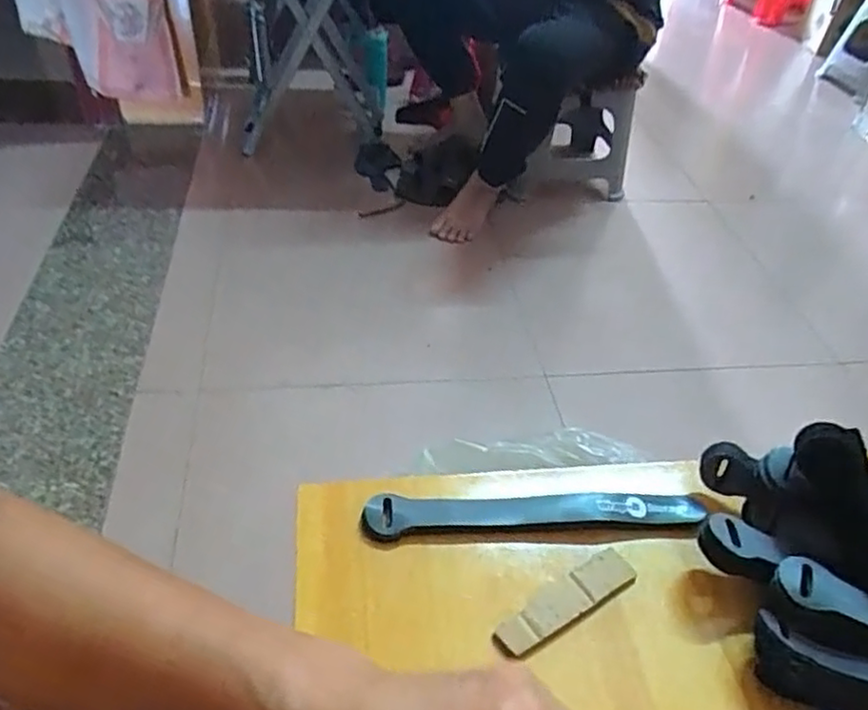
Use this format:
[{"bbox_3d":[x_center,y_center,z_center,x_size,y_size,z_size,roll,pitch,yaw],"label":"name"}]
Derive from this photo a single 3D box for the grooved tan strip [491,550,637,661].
[{"bbox_3d":[0.070,0.131,0.353,0.089,0.004,0.022,-22,49,-27],"label":"grooved tan strip"}]

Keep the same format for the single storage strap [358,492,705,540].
[{"bbox_3d":[0.060,0.091,0.386,0.195,0.008,0.022,1,43,-5],"label":"single storage strap"}]

